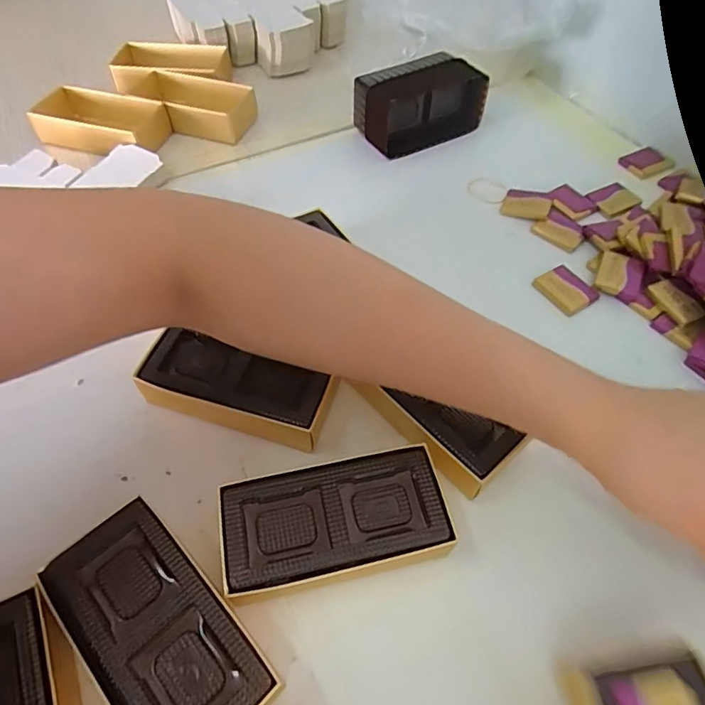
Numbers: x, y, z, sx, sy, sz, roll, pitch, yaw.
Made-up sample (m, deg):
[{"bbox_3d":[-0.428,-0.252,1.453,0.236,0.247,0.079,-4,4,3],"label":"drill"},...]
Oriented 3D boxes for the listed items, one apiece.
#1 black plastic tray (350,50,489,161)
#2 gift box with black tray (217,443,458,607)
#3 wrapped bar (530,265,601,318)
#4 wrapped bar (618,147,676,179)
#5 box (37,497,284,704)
[{"bbox_3d":[0.065,-0.245,0.485,0.119,0.058,0.071,-21,58,-14],"label":"black plastic tray"},{"bbox_3d":[-0.009,0.091,0.262,0.112,0.031,0.059,-10,56,-8],"label":"gift box with black tray"},{"bbox_3d":[0.164,-0.048,0.379,0.034,0.007,0.040,-27,59,-18],"label":"wrapped bar"},{"bbox_3d":[0.278,-0.180,0.473,0.039,0.009,0.034,-25,59,-17],"label":"wrapped bar"},{"bbox_3d":[-0.088,0.131,0.233,0.113,0.033,0.056,39,63,23],"label":"box"}]

